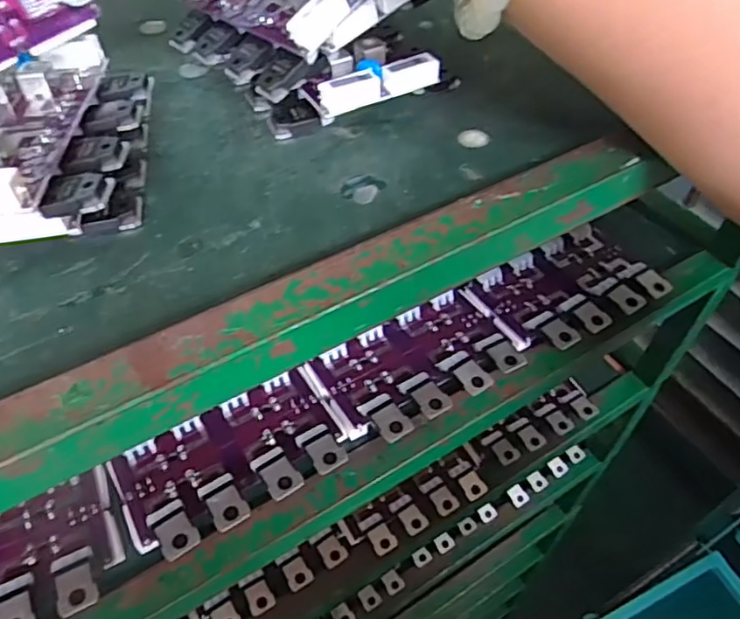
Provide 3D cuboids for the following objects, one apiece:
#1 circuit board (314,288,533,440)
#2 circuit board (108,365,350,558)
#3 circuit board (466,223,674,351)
[{"bbox_3d":[0.028,0.026,0.328,0.100,0.012,0.067,-27,55,-21],"label":"circuit board"},{"bbox_3d":[-0.065,0.071,0.293,0.106,0.016,0.065,-25,54,-19],"label":"circuit board"},{"bbox_3d":[0.119,-0.015,0.361,0.096,0.011,0.070,-25,54,-19],"label":"circuit board"}]

